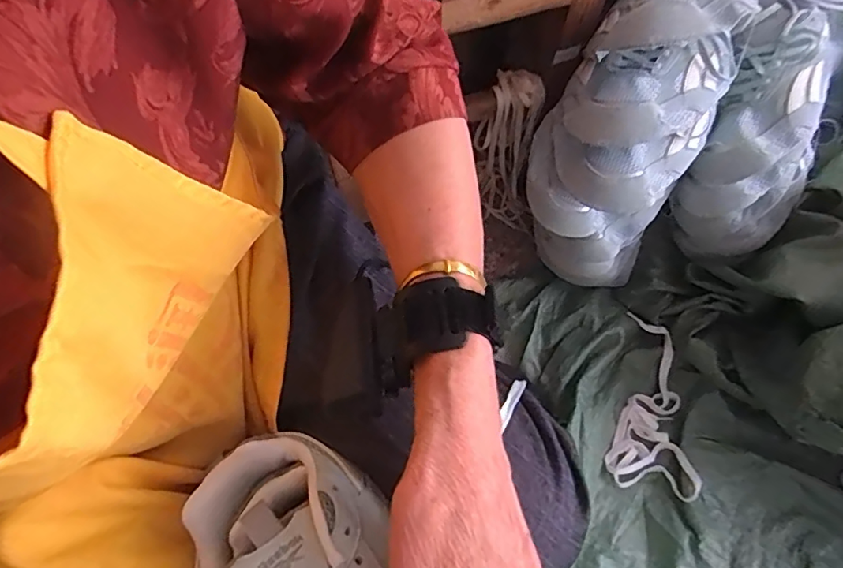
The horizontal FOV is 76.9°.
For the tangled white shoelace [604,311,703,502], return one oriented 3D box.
[{"bbox_3d":[0.340,0.173,0.760,0.119,0.031,0.238,13,69,6],"label":"tangled white shoelace"}]

